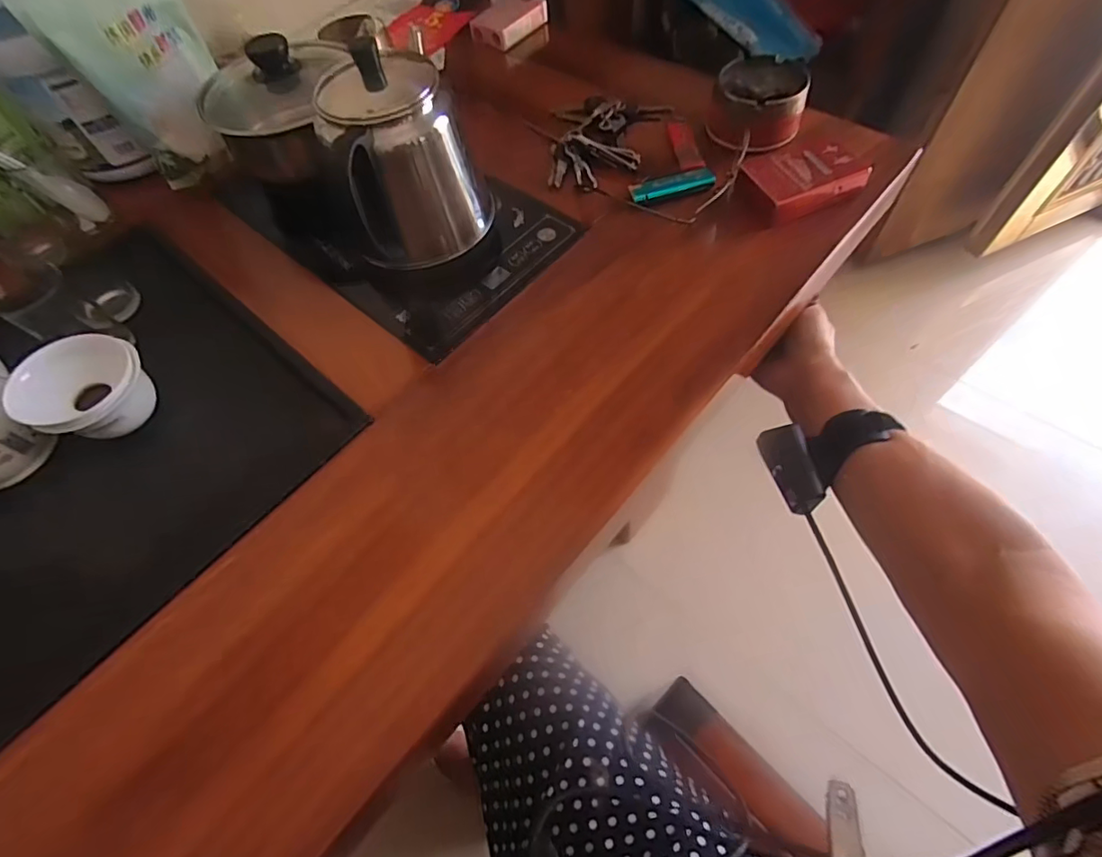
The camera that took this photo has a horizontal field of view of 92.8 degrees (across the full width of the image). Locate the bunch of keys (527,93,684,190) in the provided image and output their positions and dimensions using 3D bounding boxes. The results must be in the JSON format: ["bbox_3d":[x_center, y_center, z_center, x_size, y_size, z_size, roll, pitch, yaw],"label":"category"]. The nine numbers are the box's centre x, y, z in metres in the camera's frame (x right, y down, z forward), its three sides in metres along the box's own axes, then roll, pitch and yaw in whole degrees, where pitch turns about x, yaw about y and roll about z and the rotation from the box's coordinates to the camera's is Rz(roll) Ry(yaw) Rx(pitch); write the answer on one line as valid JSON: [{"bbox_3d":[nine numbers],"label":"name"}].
[{"bbox_3d":[0.055,-0.290,0.516,0.144,0.018,0.114,-17,60,-5],"label":"bunch of keys"}]

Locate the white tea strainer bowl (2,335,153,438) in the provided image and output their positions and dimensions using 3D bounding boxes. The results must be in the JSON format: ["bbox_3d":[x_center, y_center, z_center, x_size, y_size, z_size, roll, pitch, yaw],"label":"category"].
[{"bbox_3d":[-0.345,-0.025,0.403,0.079,0.060,0.078,22,64,16],"label":"white tea strainer bowl"}]

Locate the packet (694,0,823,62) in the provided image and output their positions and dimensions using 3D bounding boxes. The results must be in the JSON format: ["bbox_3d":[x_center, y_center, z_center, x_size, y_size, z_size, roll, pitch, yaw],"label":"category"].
[{"bbox_3d":[0.315,-0.687,0.848,0.100,0.042,0.237,-41,81,-17],"label":"packet"}]

